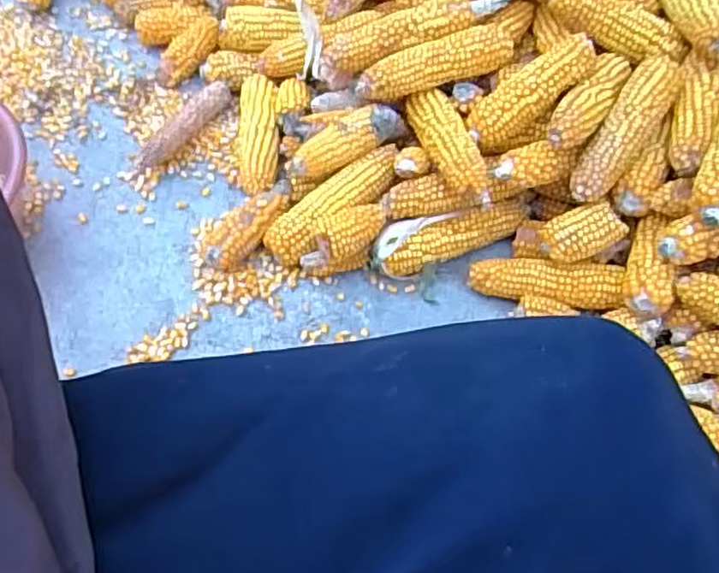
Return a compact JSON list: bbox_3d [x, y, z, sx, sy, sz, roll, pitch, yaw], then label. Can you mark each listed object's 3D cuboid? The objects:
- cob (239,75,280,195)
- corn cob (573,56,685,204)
[{"bbox_3d":[-0.123,-0.181,0.838,0.059,0.045,0.166,-11,66,13],"label":"cob"},{"bbox_3d":[0.276,-0.164,0.705,0.047,0.037,0.179,34,83,17],"label":"corn cob"}]

